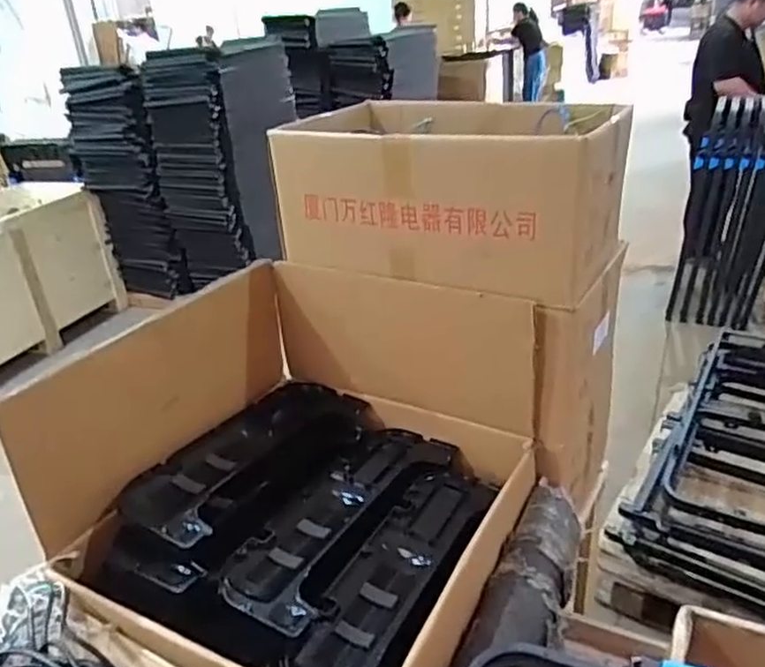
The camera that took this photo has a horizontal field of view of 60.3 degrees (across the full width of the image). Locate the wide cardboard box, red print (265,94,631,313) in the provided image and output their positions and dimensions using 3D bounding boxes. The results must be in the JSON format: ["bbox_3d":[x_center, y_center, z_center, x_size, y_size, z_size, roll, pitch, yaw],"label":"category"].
[{"bbox_3d":[0.122,-0.273,1.201,0.586,0.233,0.376,11,31,29],"label":"wide cardboard box, red print"}]

